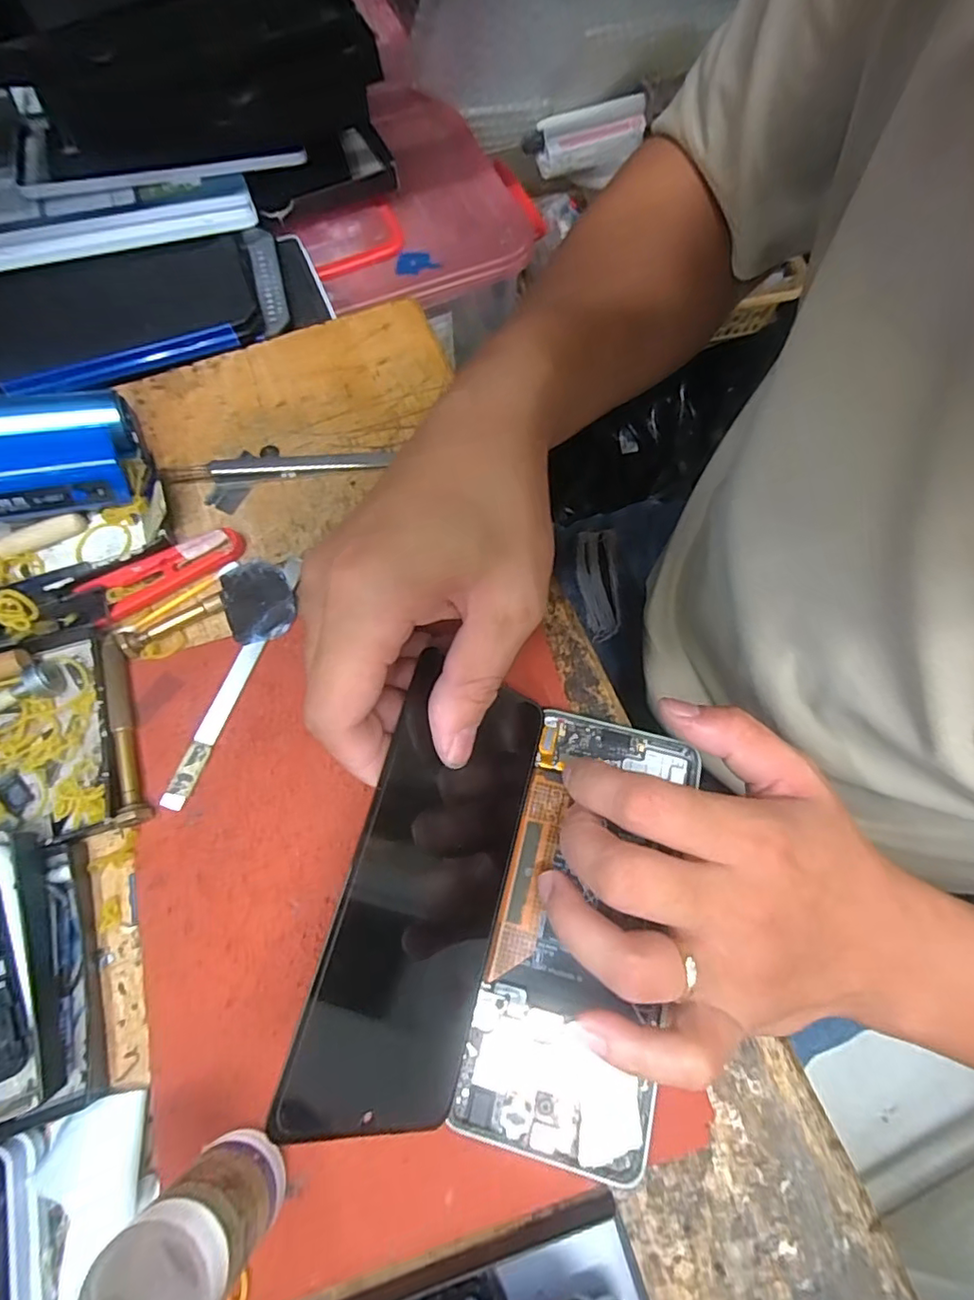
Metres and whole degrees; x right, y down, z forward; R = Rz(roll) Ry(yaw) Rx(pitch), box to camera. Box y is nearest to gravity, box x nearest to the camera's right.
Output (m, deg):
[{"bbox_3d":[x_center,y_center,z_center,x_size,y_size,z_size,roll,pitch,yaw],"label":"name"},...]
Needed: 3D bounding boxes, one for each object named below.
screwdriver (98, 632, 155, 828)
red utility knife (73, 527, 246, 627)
[{"bbox_3d":[-0.164,0.034,0.258,0.010,0.010,0.089,-18,70,-9],"label":"screwdriver"},{"bbox_3d":[-0.160,-0.039,0.288,0.077,0.009,0.022,-28,72,-12],"label":"red utility knife"}]

